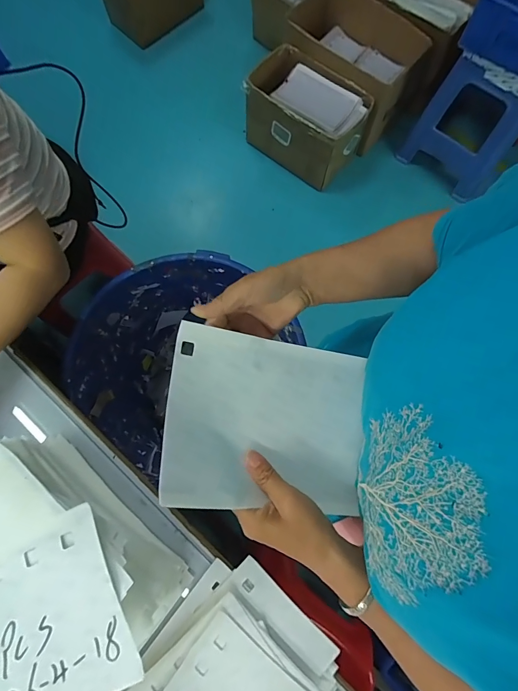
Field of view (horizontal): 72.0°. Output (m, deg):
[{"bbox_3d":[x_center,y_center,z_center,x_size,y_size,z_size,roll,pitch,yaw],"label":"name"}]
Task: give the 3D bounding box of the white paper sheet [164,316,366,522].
[{"bbox_3d":[0.016,0.073,0.356,0.206,0.025,0.162,13,72,-17],"label":"white paper sheet"}]

